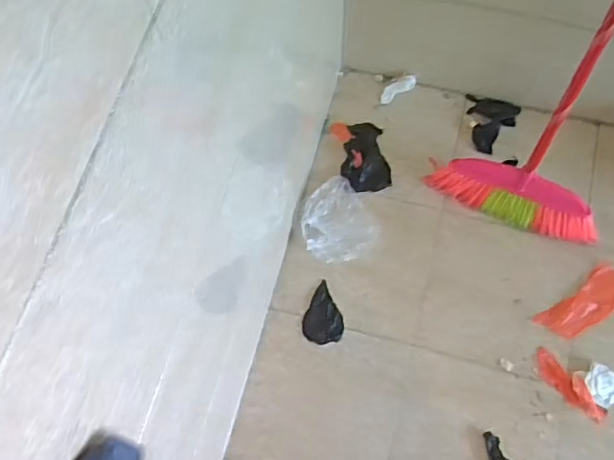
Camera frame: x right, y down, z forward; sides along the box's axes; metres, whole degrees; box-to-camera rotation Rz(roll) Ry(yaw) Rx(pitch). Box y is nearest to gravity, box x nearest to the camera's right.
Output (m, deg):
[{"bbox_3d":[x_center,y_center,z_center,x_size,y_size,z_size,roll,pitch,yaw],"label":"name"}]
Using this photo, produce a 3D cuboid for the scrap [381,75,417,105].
[{"bbox_3d":[0.234,-0.364,1.559,0.107,0.022,0.038,-34,70,1],"label":"scrap"}]

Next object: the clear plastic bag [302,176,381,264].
[{"bbox_3d":[0.065,-0.020,1.317,0.159,0.037,0.185,-25,71,-7],"label":"clear plastic bag"}]

